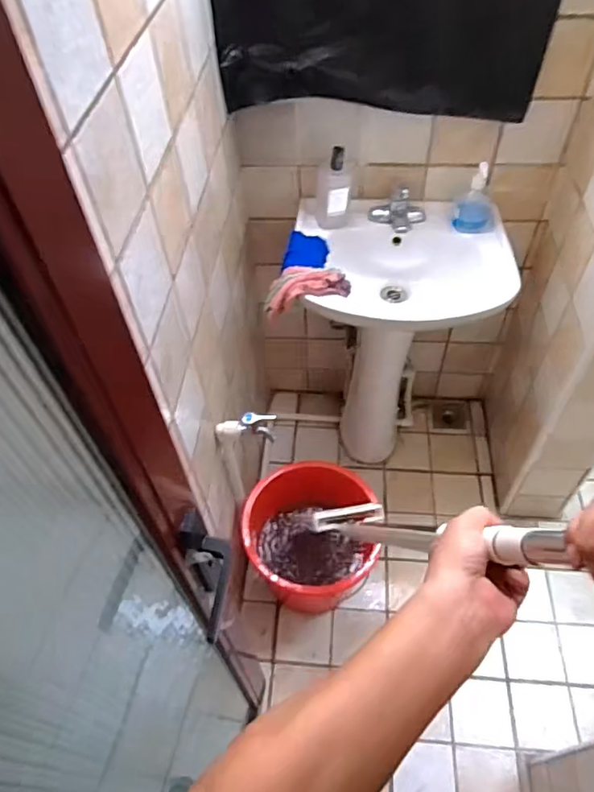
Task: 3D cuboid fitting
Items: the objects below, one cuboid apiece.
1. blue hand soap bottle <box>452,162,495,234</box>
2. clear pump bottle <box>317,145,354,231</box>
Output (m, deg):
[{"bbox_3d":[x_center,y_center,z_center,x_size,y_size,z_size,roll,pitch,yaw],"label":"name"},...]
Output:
[{"bbox_3d":[0.416,-0.454,1.287,0.096,0.142,0.073,13,54,14],"label":"blue hand soap bottle"},{"bbox_3d":[0.086,-0.490,1.306,0.087,0.178,0.090,-2,52,2],"label":"clear pump bottle"}]

